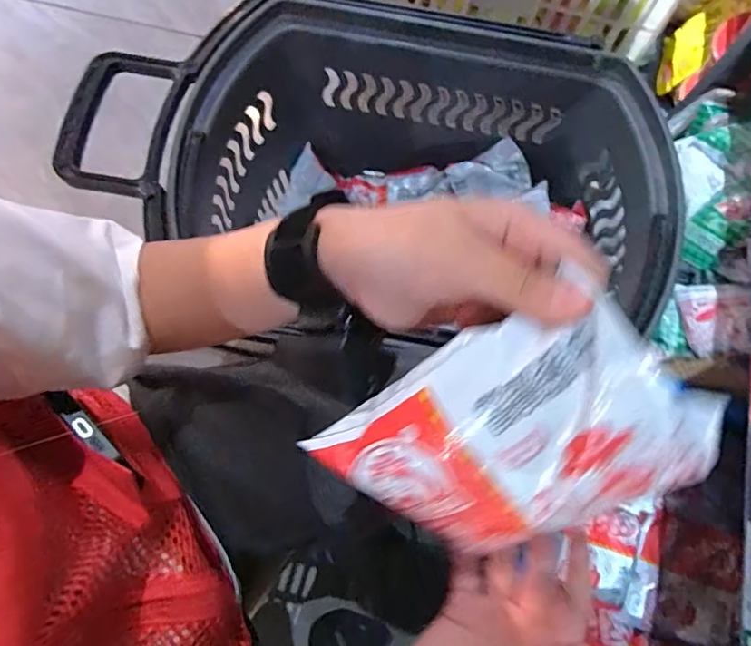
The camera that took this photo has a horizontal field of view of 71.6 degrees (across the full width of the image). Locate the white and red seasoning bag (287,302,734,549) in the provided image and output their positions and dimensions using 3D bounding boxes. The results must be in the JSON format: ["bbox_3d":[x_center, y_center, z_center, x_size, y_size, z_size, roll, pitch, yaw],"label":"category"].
[{"bbox_3d":[0.051,0.047,0.204,0.128,0.018,0.090,-38,92,21],"label":"white and red seasoning bag"}]

